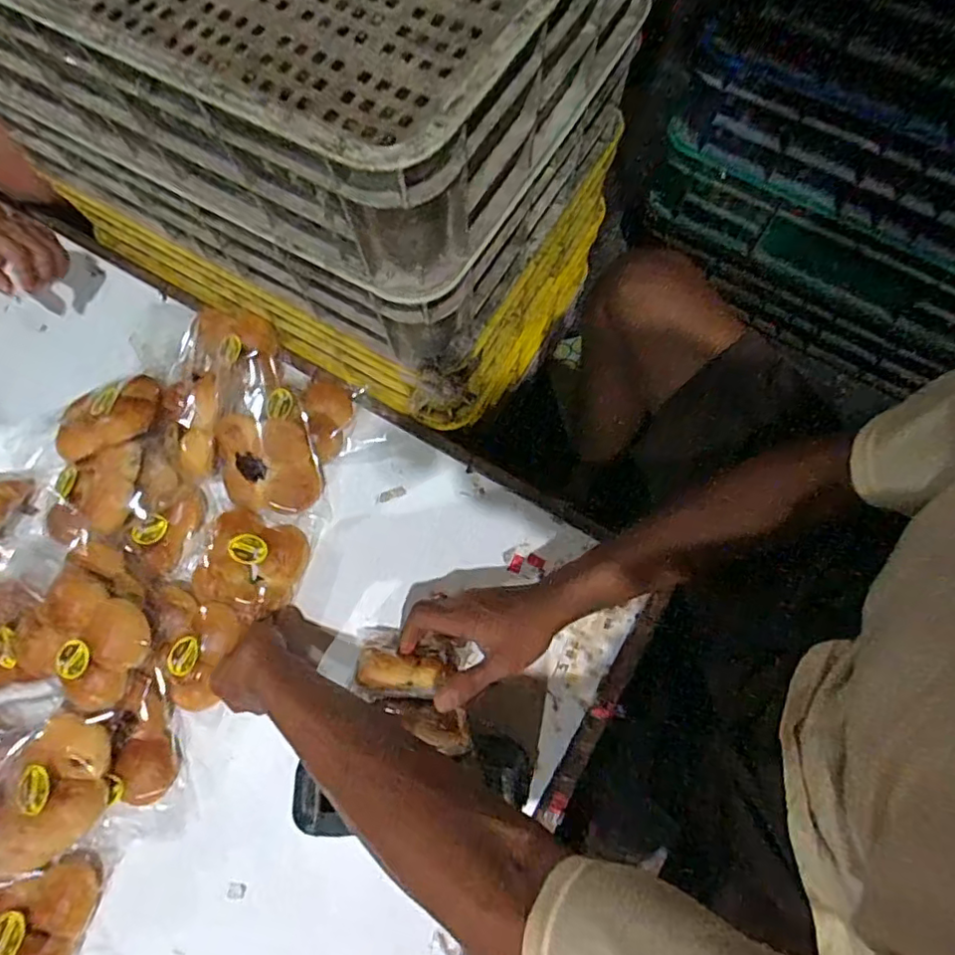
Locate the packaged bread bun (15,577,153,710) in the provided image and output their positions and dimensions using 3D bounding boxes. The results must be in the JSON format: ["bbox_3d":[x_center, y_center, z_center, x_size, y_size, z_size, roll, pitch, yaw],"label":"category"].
[{"bbox_3d":[-0.377,0.162,0.568,0.104,0.050,0.100,-1,72,2],"label":"packaged bread bun"}]

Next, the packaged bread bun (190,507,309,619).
[{"bbox_3d":[-0.248,0.095,0.641,0.101,0.042,0.105,0,72,0],"label":"packaged bread bun"}]

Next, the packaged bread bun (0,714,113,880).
[{"bbox_3d":[-0.398,0.300,0.533,0.085,0.052,0.152,22,67,-29],"label":"packaged bread bun"}]

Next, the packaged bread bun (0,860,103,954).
[{"bbox_3d":[-0.408,0.404,0.523,0.095,0.050,0.109,15,72,5],"label":"packaged bread bun"}]

